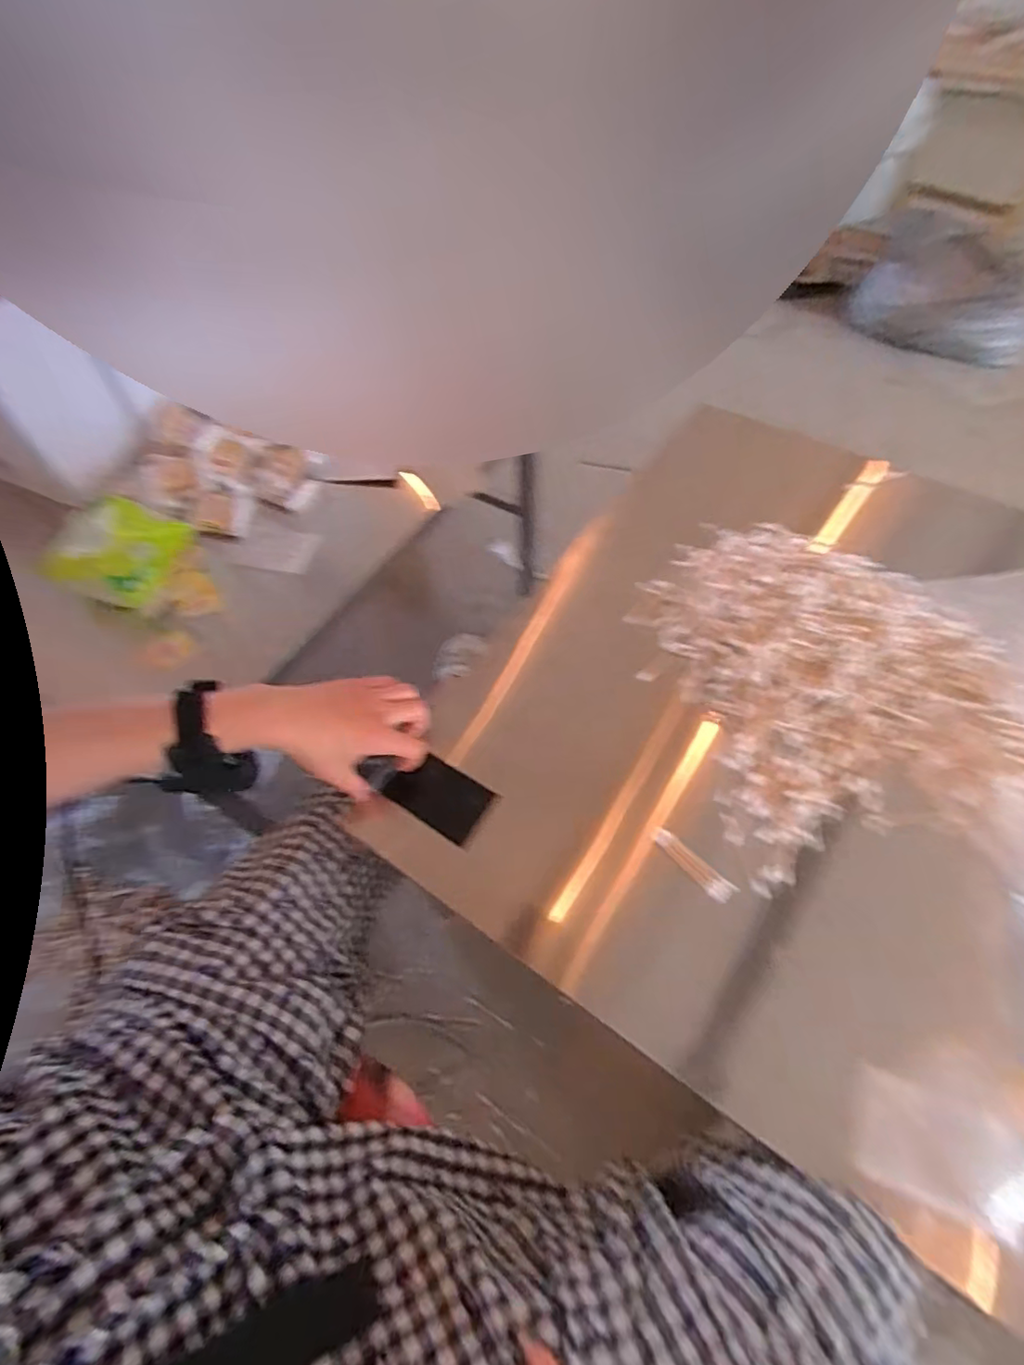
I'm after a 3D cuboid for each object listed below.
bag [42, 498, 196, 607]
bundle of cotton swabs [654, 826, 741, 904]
[{"bbox_3d":[-0.481,-0.163,0.701,0.107,0.066,0.127,4,59,5],"label":"bag"},{"bbox_3d":[0.158,0.158,0.503,0.080,0.014,0.019,38,67,22],"label":"bundle of cotton swabs"}]

